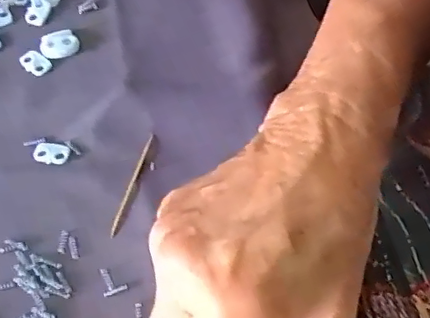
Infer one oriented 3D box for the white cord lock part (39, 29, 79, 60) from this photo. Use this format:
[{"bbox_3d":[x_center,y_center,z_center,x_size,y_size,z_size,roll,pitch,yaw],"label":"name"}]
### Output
[{"bbox_3d":[-0.093,-0.068,0.341,0.021,0.005,0.018,-19,60,-10],"label":"white cord lock part"}]

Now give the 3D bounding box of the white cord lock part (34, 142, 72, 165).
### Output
[{"bbox_3d":[-0.088,-0.003,0.307,0.019,0.004,0.012,5,59,4],"label":"white cord lock part"}]

